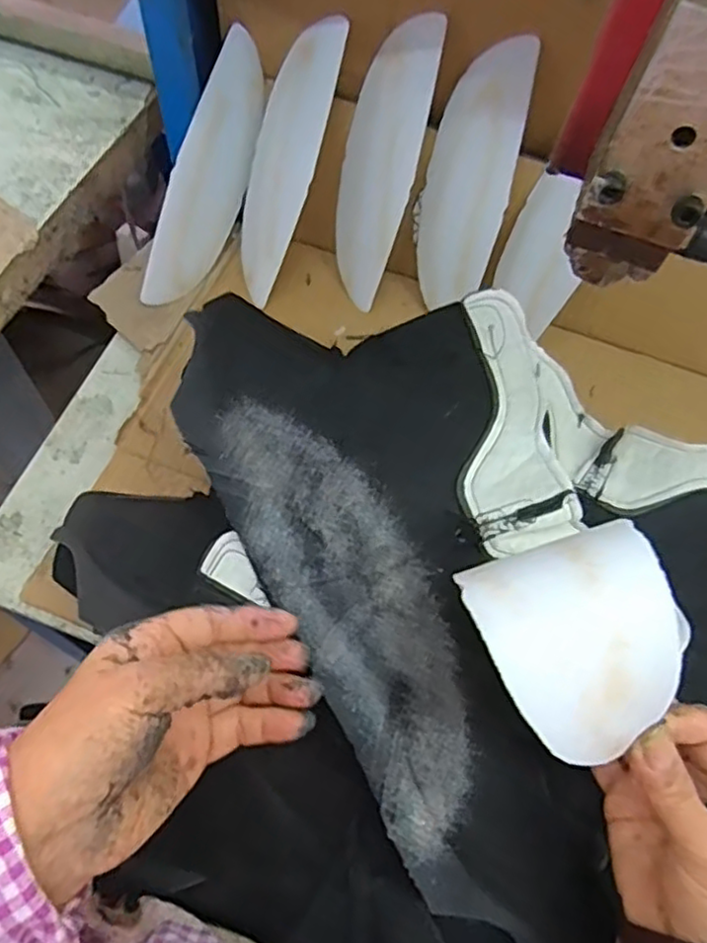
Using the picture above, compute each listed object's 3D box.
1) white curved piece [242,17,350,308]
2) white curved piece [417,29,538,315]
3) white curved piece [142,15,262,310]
[{"bbox_3d":[-0.059,-0.252,0.549,0.065,0.215,0.028,28,29,10],"label":"white curved piece"},{"bbox_3d":[0.089,-0.224,0.523,0.072,0.196,0.006,33,44,24],"label":"white curved piece"},{"bbox_3d":[-0.119,-0.240,0.556,0.009,0.068,0.214,38,110,35],"label":"white curved piece"}]

